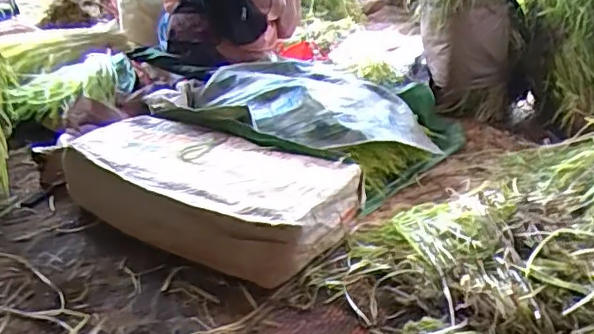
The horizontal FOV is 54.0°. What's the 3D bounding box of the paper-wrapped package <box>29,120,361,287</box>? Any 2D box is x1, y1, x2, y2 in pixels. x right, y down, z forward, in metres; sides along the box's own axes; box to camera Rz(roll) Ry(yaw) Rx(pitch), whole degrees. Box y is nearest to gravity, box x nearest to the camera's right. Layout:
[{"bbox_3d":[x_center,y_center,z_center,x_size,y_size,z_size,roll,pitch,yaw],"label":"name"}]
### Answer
[{"bbox_3d":[-0.239,0.045,1.423,0.745,0.164,0.334,16,30,27],"label":"paper-wrapped package"}]

